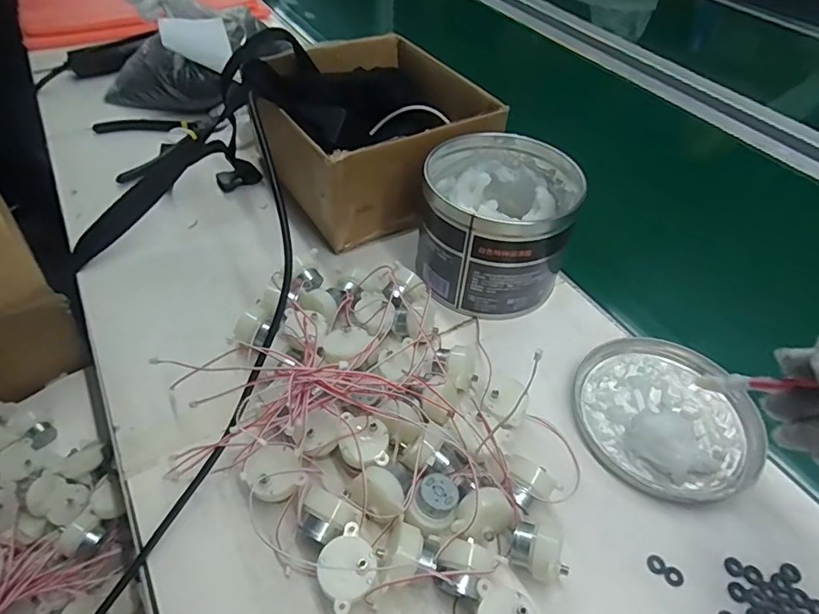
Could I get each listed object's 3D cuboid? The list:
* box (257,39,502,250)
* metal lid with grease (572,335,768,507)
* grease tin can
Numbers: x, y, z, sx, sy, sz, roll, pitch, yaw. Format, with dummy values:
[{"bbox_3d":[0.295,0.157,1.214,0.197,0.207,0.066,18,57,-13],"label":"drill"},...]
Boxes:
[{"bbox_3d":[-0.038,-0.180,0.522,0.196,0.098,0.207,-21,52,-21],"label":"box"},{"bbox_3d":[0.190,0.074,0.370,0.127,0.021,0.130,1,48,-1],"label":"metal lid with grease"},{"bbox_3d":[0.074,-0.072,0.443,0.117,0.103,0.135,10,48,6],"label":"grease tin can"}]

